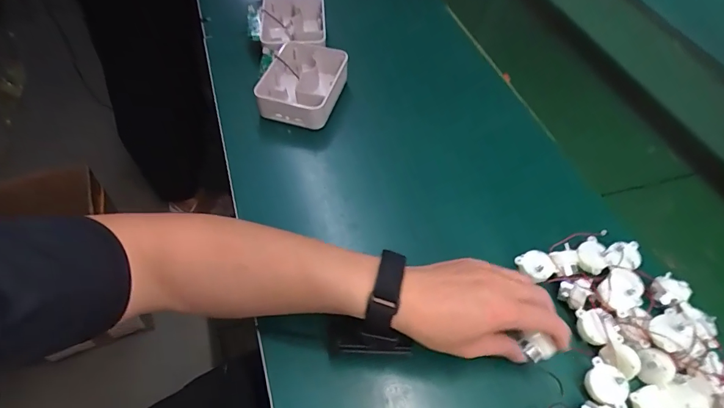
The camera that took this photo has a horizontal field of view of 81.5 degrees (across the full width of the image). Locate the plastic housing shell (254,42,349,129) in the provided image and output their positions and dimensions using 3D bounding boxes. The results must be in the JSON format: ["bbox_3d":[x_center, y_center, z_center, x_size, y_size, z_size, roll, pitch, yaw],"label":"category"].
[{"bbox_3d":[-0.084,-0.170,0.602,0.108,0.054,0.127,18,54,9],"label":"plastic housing shell"}]

